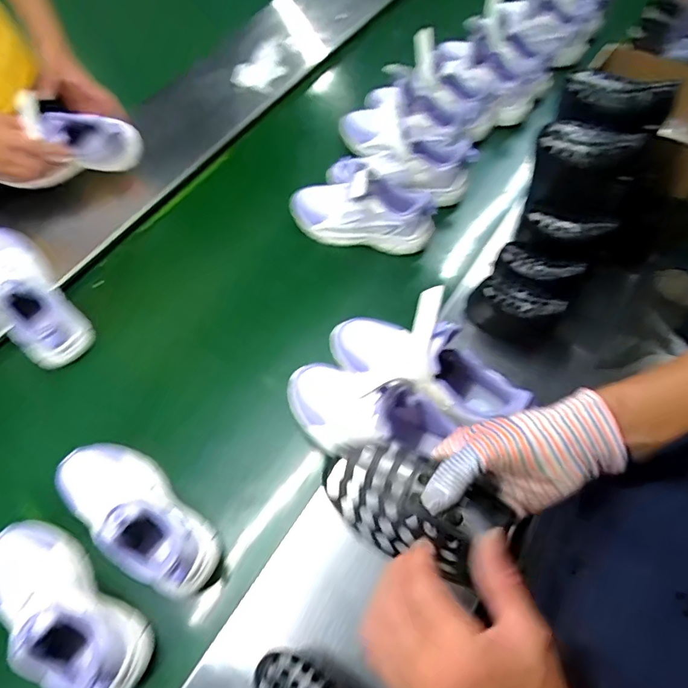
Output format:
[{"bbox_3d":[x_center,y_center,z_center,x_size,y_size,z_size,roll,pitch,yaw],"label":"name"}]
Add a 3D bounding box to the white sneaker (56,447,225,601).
[{"bbox_3d":[-0.269,0.211,0.591,0.246,0.121,0.093,36,69,17],"label":"white sneaker"}]

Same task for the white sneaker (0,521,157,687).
[{"bbox_3d":[-0.340,0.304,0.533,0.248,0.109,0.086,34,68,17],"label":"white sneaker"}]

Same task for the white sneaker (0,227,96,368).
[{"bbox_3d":[-0.501,-0.084,0.718,0.094,0.106,0.239,-34,85,-15],"label":"white sneaker"}]

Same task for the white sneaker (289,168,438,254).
[{"bbox_3d":[0.033,-0.246,0.812,0.254,0.111,0.114,3,63,3],"label":"white sneaker"}]

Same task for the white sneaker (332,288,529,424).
[{"bbox_3d":[0.106,0.018,0.610,0.275,0.148,0.096,29,67,14],"label":"white sneaker"}]

